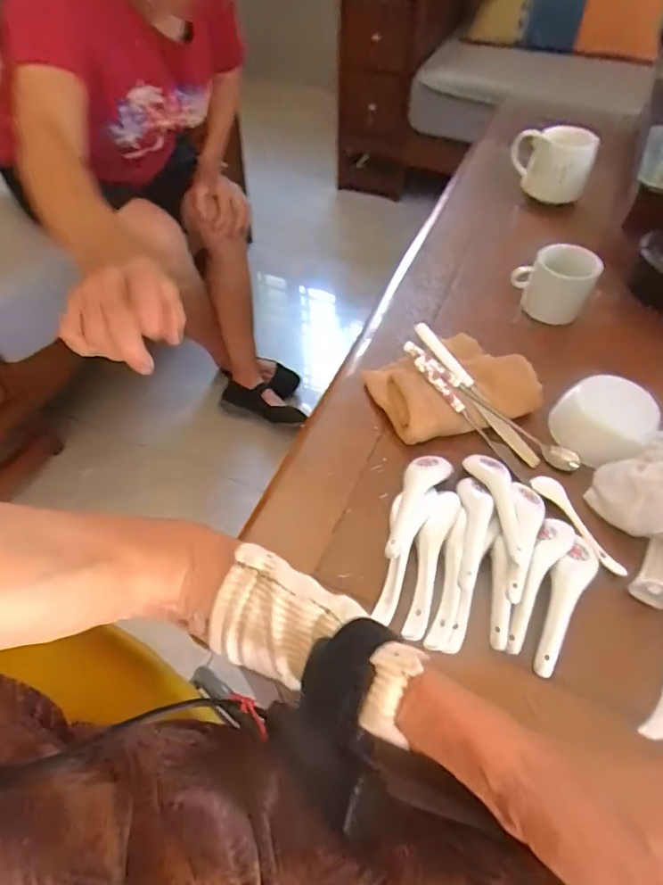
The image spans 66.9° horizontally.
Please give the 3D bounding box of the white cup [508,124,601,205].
[{"bbox_3d":[0.339,-0.432,0.780,0.114,0.086,0.082,13,53,10],"label":"white cup"}]

